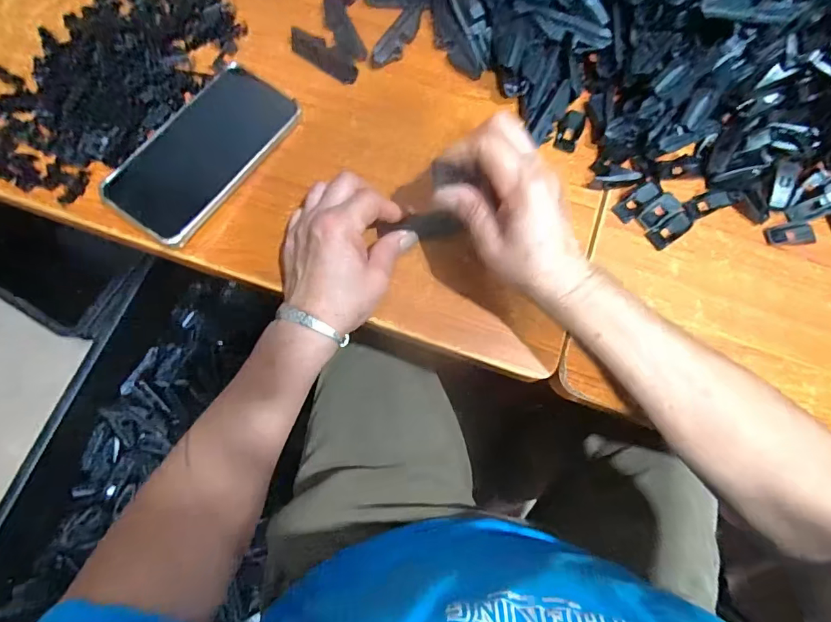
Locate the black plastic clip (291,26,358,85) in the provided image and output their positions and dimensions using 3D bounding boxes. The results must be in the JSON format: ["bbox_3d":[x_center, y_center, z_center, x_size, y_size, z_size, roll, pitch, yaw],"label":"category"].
[{"bbox_3d":[-0.085,-0.239,0.424,0.071,0.009,0.022,35,78,7],"label":"black plastic clip"}]

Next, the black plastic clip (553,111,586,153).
[{"bbox_3d":[0.138,-0.164,0.409,0.022,0.008,0.042,25,77,4],"label":"black plastic clip"}]

